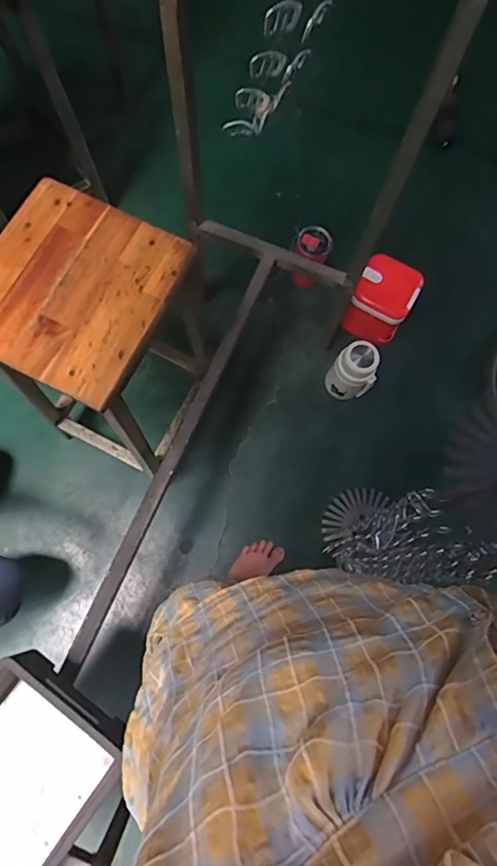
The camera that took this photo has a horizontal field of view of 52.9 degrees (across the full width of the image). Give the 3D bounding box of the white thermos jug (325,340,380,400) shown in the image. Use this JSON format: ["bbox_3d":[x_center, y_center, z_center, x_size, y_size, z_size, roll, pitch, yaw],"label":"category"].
[{"bbox_3d":[0.266,-0.155,1.263,0.114,0.178,0.086,28,75,6],"label":"white thermos jug"}]

